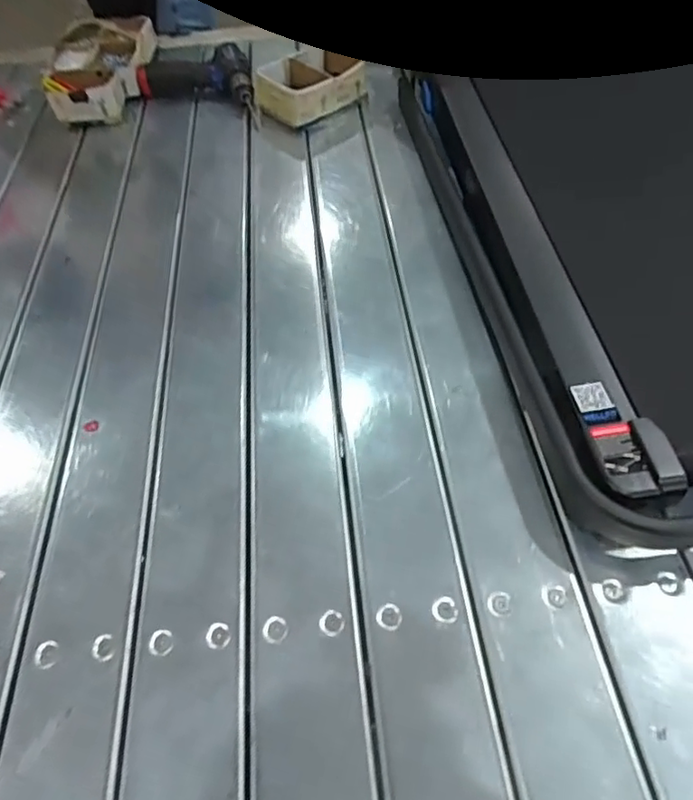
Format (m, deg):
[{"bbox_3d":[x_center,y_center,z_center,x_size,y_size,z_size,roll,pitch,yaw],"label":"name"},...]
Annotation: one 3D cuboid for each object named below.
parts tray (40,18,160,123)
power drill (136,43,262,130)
[{"bbox_3d":[-0.478,-0.650,1.204,0.180,0.064,0.332,-6,53,0],"label":"parts tray"},{"bbox_3d":[-0.278,-0.584,1.145,0.196,0.072,0.223,-17,54,-8],"label":"power drill"}]

